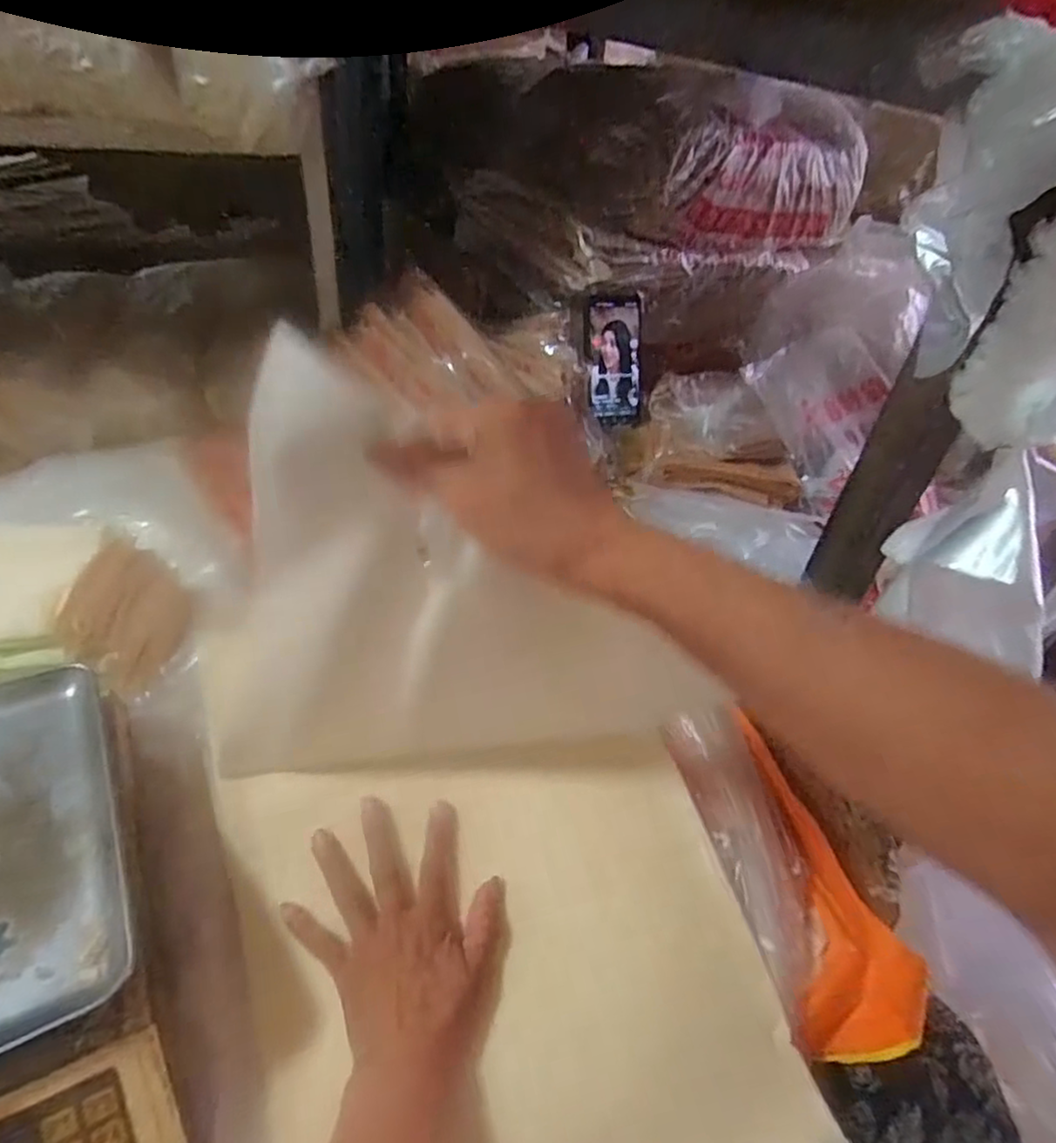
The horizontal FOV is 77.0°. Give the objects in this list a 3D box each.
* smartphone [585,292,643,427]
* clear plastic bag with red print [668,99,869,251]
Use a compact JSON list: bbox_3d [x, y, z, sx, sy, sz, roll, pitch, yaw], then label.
[{"bbox_3d":[0.111,-0.259,0.823,0.081,0.152,0.011,-11,23,-21],"label":"smartphone"},{"bbox_3d":[0.296,-0.485,0.834,0.348,0.140,0.042,-20,49,-26],"label":"clear plastic bag with red print"}]

